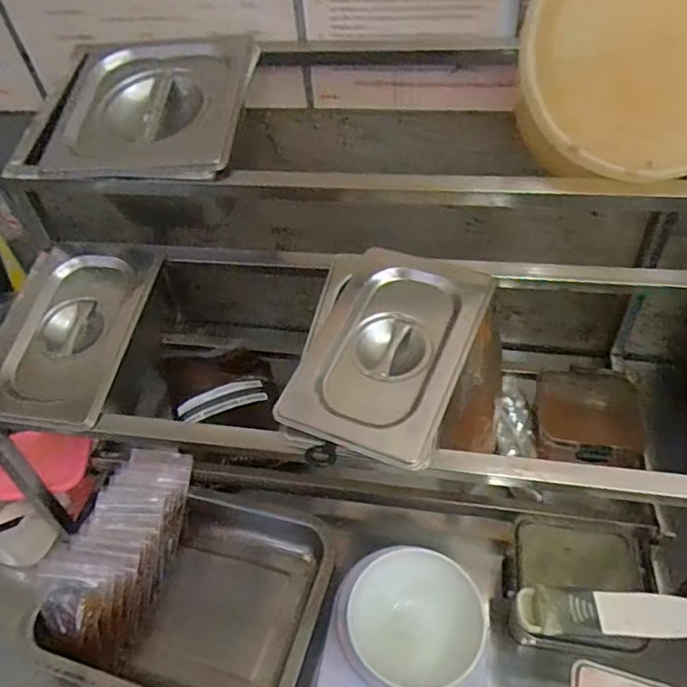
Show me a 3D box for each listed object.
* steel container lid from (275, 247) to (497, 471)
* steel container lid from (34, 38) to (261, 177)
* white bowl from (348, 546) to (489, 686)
[{"bbox_3d":[0.038,-0.004,0.433,0.114,0.022,0.185,17,60,19],"label":"steel container lid"},{"bbox_3d":[-0.170,-0.214,0.513,0.166,0.033,0.154,4,70,9],"label":"steel container lid"},{"bbox_3d":[0.067,0.237,0.479,0.106,0.053,0.099,12,48,18],"label":"white bowl"}]

